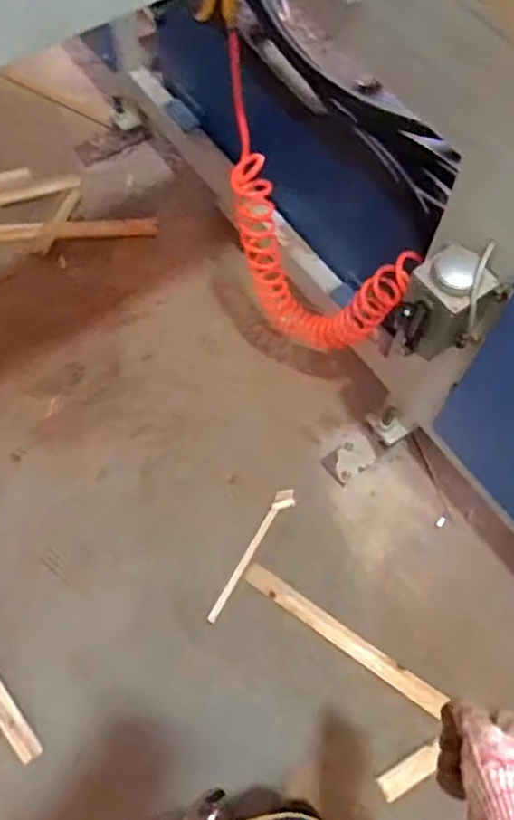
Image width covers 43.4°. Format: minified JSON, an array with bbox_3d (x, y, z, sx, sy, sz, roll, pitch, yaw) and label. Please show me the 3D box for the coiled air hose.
[{"bbox_3d":[0.107,-0.286,1.105,0.334,0.528,0.072,31,70,12],"label":"coiled air hose"}]

